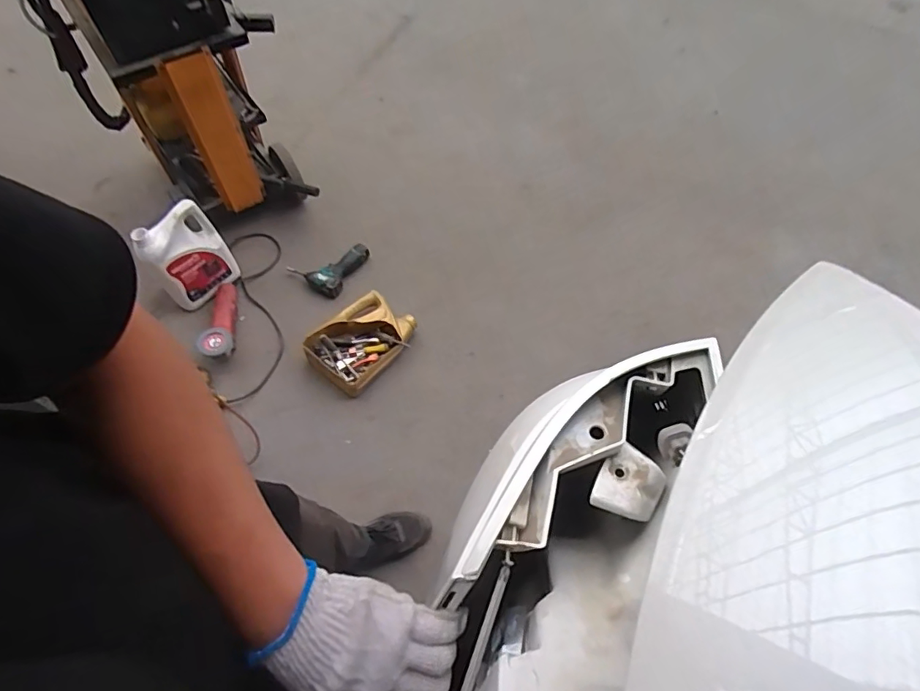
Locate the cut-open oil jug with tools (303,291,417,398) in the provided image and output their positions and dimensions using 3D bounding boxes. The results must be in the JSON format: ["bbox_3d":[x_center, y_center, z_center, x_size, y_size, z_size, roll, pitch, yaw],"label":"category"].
[{"bbox_3d":[-0.281,-0.010,1.507,0.204,0.093,0.283,39,67,16],"label":"cut-open oil jug with tools"}]

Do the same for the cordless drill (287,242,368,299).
[{"bbox_3d":[-0.399,-0.225,1.634,0.252,0.094,0.142,-17,65,-11],"label":"cordless drill"}]

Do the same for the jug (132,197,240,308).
[{"bbox_3d":[-0.766,-0.244,1.485,0.098,0.284,0.211,40,67,16],"label":"jug"}]

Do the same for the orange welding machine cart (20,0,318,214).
[{"bbox_3d":[-0.749,-0.754,1.375,0.474,0.788,0.484,-34,69,-19],"label":"orange welding machine cart"}]

